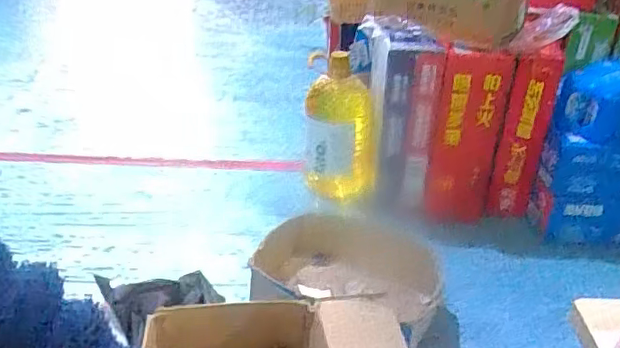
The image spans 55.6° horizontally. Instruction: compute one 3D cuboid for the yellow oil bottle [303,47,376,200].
[{"bbox_3d":[0.068,-0.103,1.402,0.110,0.317,0.129,-20,39,-35],"label":"yellow oil bottle"}]

